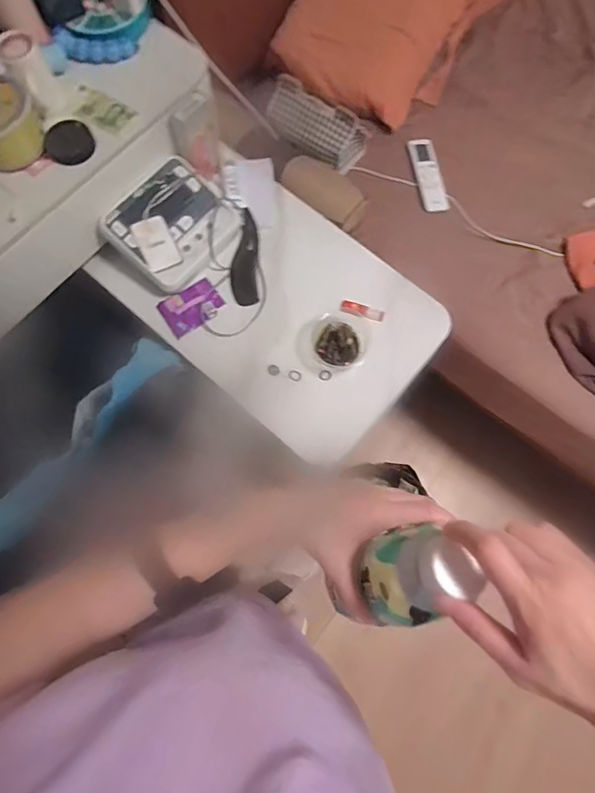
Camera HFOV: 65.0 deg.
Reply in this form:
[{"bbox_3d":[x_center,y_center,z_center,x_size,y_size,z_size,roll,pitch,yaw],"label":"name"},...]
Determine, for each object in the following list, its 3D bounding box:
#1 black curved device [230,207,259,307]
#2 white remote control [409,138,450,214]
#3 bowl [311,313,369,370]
[{"bbox_3d":[-0.099,-0.269,0.902,0.053,0.019,0.188,3,86,0],"label":"black curved device"},{"bbox_3d":[0.288,-0.489,1.028,0.058,0.015,0.184,-9,74,-4],"label":"white remote control"},{"bbox_3d":[0.077,-0.102,0.843,0.102,0.044,0.095,0,74,-1],"label":"bowl"}]

